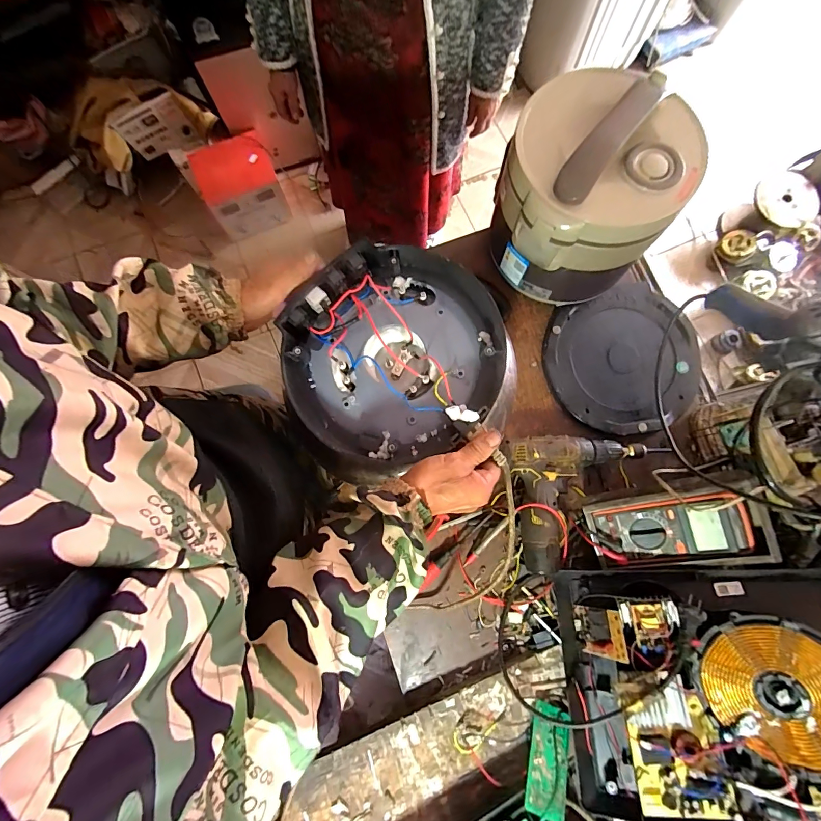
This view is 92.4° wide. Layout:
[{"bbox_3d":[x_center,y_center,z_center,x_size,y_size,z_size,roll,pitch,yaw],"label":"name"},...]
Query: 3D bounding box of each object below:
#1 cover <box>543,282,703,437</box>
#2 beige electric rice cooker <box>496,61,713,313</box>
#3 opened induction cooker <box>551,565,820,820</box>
[{"bbox_3d":[0.340,-0.078,0.626,0.235,0.026,0.223,0,80,0],"label":"cover"},{"bbox_3d":[0.226,-0.281,0.530,0.214,0.198,0.192,14,80,2],"label":"beige electric rice cooker"},{"bbox_3d":[0.388,0.338,0.463,0.374,0.082,0.280,-10,70,17],"label":"opened induction cooker"}]

